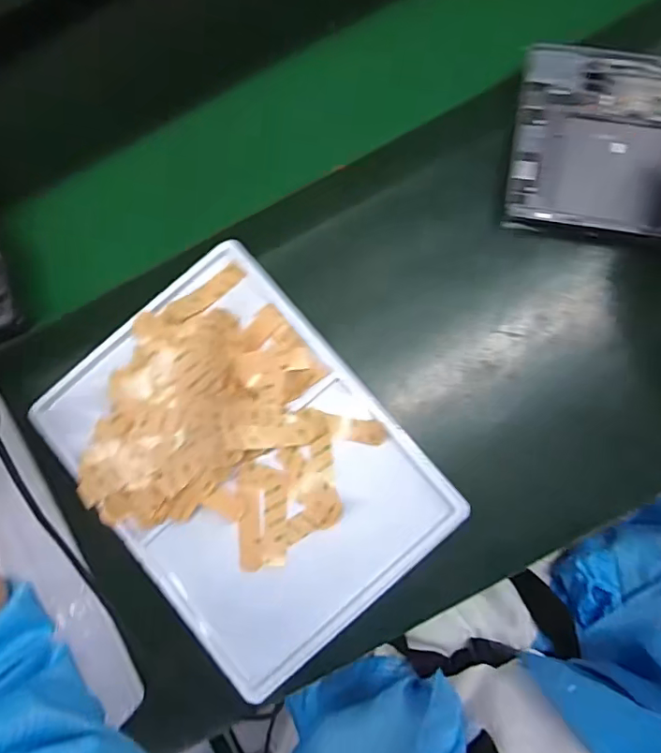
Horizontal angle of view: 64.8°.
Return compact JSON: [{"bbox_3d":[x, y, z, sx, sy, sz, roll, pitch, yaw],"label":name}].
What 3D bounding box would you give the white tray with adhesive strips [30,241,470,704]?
[{"bbox_3d":[-0.075,0.074,0.451,0.244,0.038,0.325,-41,80,-3],"label":"white tray with adhesive strips"}]

